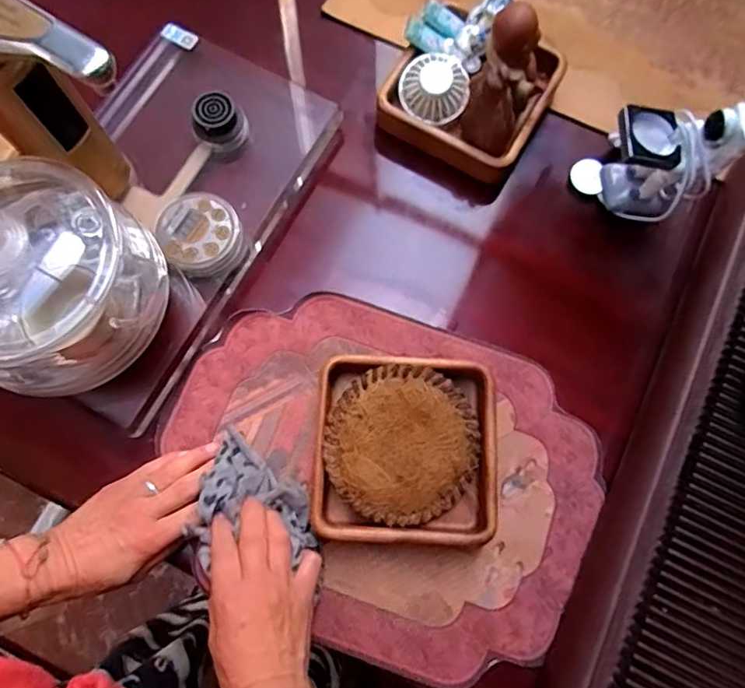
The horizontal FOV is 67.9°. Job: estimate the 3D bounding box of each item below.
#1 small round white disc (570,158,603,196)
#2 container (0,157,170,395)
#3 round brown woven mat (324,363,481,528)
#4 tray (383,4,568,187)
[{"bbox_3d":[0.211,-0.164,0.546,0.034,0.004,0.034,0,91,4],"label":"small round white disc"},{"bbox_3d":[-0.239,-0.042,0.394,0.130,0.111,0.142,35,77,8],"label":"container"},{"bbox_3d":[0.024,0.081,0.452,0.123,0.020,0.123,31,81,-7],"label":"round brown woven mat"},{"bbox_3d":[0.098,-0.254,0.523,0.145,0.102,0.148,28,76,9],"label":"tray"}]

